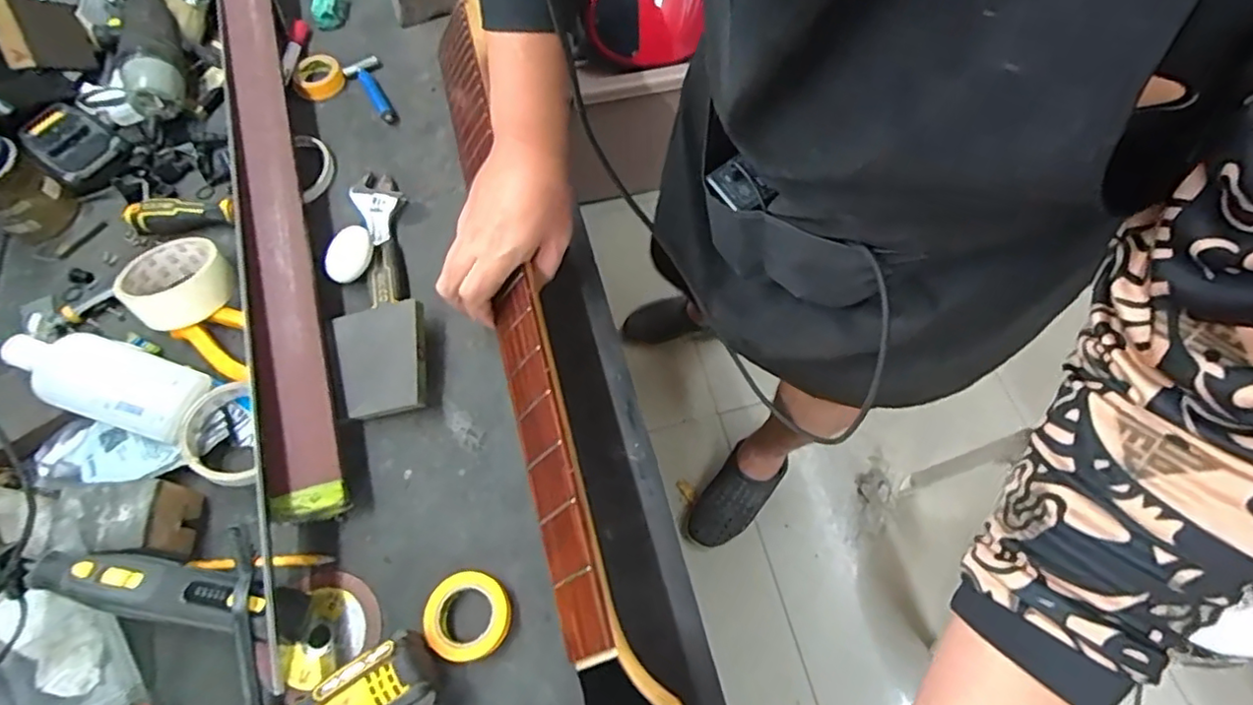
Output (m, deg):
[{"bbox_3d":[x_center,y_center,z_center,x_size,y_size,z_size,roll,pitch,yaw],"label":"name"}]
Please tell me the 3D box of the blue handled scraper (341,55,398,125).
[{"bbox_3d":[-0.286,-0.301,0.700,0.041,0.010,0.115,-29,65,-11],"label":"blue handled scraper"}]

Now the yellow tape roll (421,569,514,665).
[{"bbox_3d":[-0.116,0.192,0.449,0.059,0.014,0.059,-1,63,2],"label":"yellow tape roll"}]

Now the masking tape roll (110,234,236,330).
[{"bbox_3d":[-0.413,-0.065,0.568,0.086,0.049,0.089,8,53,29],"label":"masking tape roll"}]

